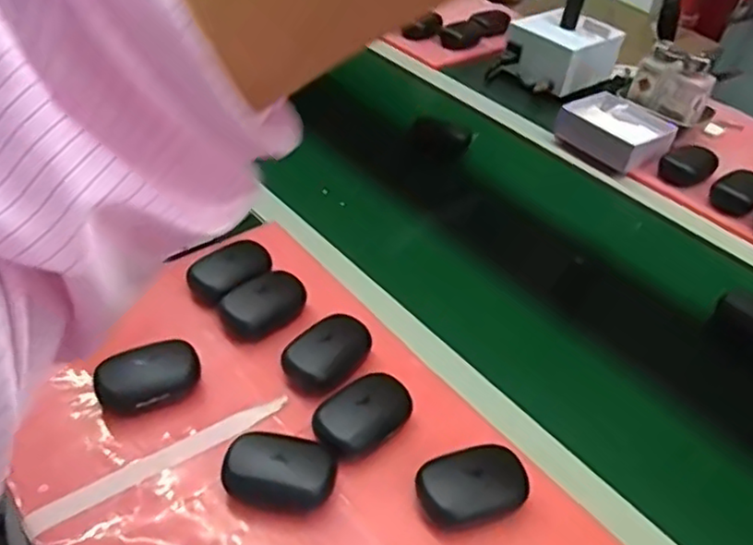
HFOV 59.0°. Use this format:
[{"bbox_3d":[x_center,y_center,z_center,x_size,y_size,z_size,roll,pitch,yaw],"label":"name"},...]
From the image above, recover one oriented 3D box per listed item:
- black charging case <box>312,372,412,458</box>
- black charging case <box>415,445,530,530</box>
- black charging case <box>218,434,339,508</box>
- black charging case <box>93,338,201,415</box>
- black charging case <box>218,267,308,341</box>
[{"bbox_3d":[-0.012,0.120,0.565,0.089,0.033,0.055,-26,50,-32],"label":"black charging case"},{"bbox_3d":[0.075,0.167,0.519,0.081,0.034,0.049,-7,43,-15],"label":"black charging case"},{"bbox_3d":[-0.075,0.154,0.521,0.085,0.039,0.055,14,42,8],"label":"black charging case"},{"bbox_3d":[-0.200,0.092,0.585,0.085,0.040,0.052,-21,48,-28],"label":"black charging case"},{"bbox_3d":[-0.109,0.031,0.664,0.052,0.033,0.087,35,48,29],"label":"black charging case"}]

